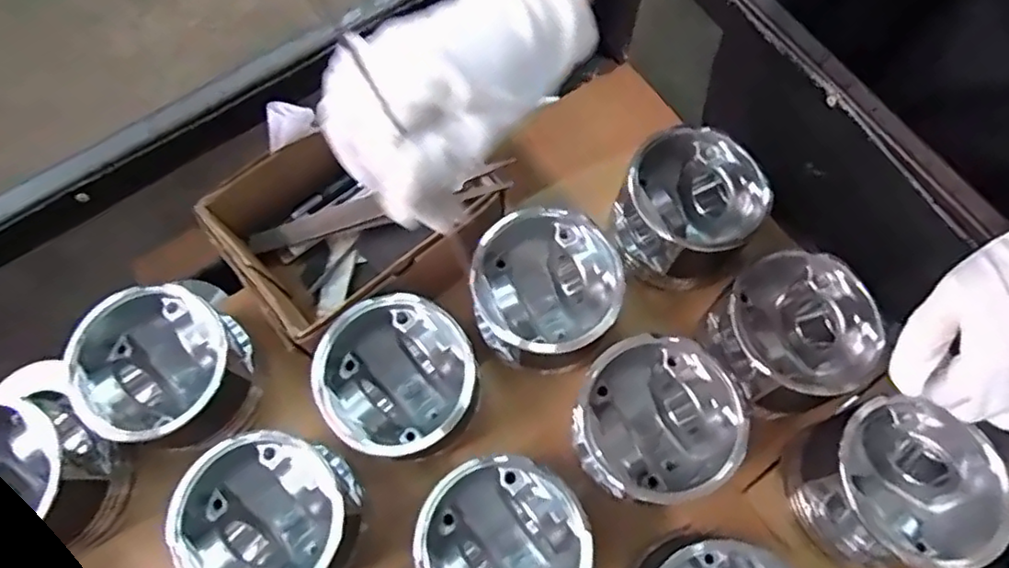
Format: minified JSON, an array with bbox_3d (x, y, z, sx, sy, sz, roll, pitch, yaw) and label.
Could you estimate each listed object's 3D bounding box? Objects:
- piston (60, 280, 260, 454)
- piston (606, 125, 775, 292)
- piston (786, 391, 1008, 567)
[{"bbox_3d":[-0.255,0.067,0.493,0.109,0.093,0.112,0,71,0],"label":"piston"},{"bbox_3d":[0.150,-0.061,0.543,0.104,0.087,0.109,0,71,0],"label":"piston"},{"bbox_3d":[0.271,0.141,0.457,0.105,0.098,0.105,0,71,0],"label":"piston"}]

